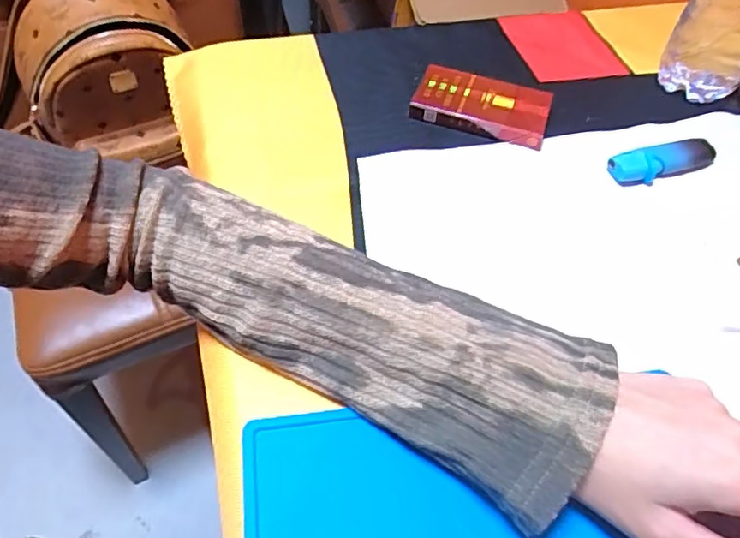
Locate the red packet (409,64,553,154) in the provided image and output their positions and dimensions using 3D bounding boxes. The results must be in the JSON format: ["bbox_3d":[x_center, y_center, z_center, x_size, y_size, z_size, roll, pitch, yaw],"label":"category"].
[{"bbox_3d":[0.085,-0.125,0.437,0.100,0.021,0.054,17,54,7],"label":"red packet"}]

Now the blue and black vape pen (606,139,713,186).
[{"bbox_3d":[0.211,-0.077,0.409,0.082,0.011,0.023,-11,56,-13],"label":"blue and black vape pen"}]

